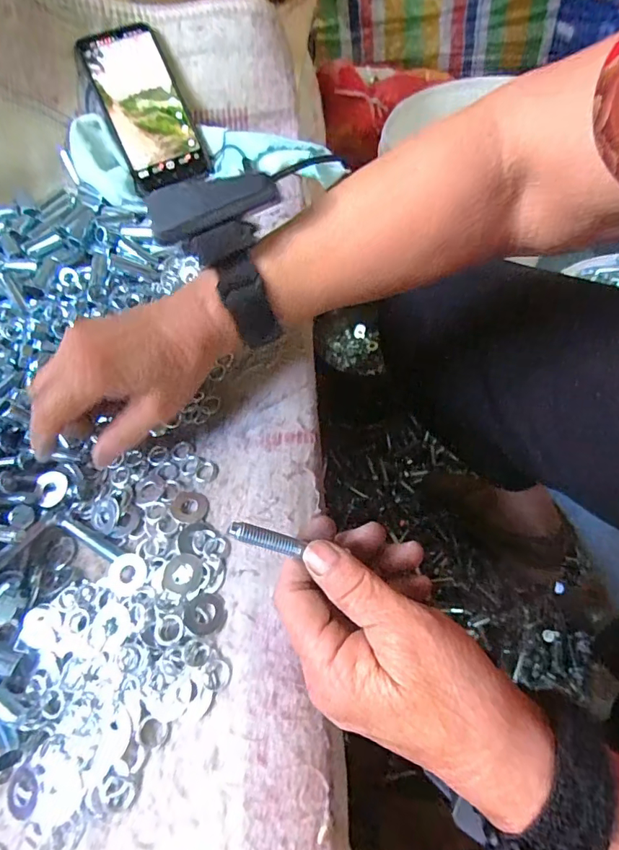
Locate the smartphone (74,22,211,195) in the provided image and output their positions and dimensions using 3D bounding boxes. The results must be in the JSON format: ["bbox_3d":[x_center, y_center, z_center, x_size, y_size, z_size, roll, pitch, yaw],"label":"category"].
[{"bbox_3d":[-0.160,-0.307,0.443,0.076,0.008,0.153,-24,94,-7],"label":"smartphone"}]

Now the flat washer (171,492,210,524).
[{"bbox_3d":[-0.072,0.049,0.276,0.023,0.004,0.020,18,62,19],"label":"flat washer"}]

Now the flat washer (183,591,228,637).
[{"bbox_3d":[-0.054,0.098,0.240,0.022,0.004,0.021,5,54,-7],"label":"flat washer"}]

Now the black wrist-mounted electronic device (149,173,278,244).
[{"bbox_3d":[-0.051,-0.118,0.244,0.067,0.018,0.022,-12,61,-2],"label":"black wrist-mounted electronic device"}]

